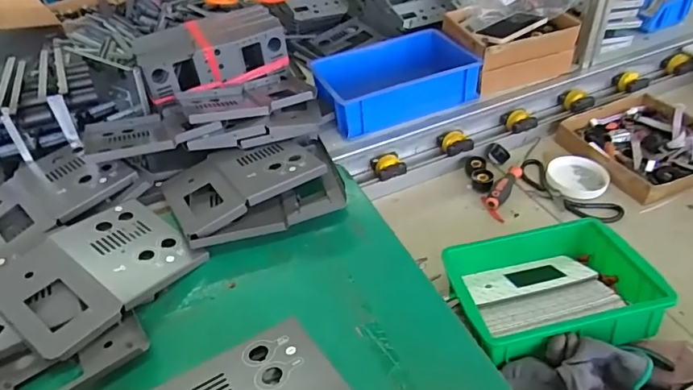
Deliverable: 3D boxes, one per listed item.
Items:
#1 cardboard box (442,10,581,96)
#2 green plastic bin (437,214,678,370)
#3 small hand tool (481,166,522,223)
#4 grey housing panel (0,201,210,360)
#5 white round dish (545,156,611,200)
[{"bbox_3d":[0.333,-0.326,1.012,0.228,0.093,0.197,-17,42,-12],"label":"cardboard box"},{"bbox_3d":[0.267,0.122,0.649,0.237,0.067,0.179,-11,41,-6],"label":"green plastic bin"},{"bbox_3d":[0.276,-0.013,0.860,0.045,0.034,0.126,16,46,24],"label":"small hand tool"},{"bbox_3d":[-0.343,0.095,0.658,0.196,0.038,0.223,26,50,32],"label":"grey housing panel"},{"bbox_3d":[0.416,-0.037,0.873,0.099,0.020,0.106,6,42,14],"label":"white round dish"}]

